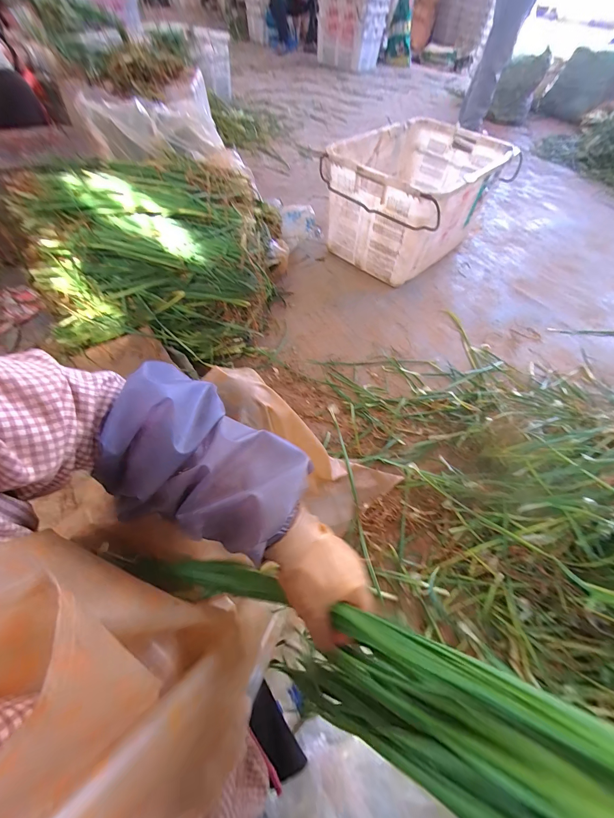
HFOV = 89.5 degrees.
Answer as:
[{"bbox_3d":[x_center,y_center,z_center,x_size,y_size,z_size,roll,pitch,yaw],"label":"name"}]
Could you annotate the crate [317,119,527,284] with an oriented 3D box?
[{"bbox_3d":[0.435,-0.874,1.301,0.705,0.352,0.494,-38,66,-26],"label":"crate"}]

